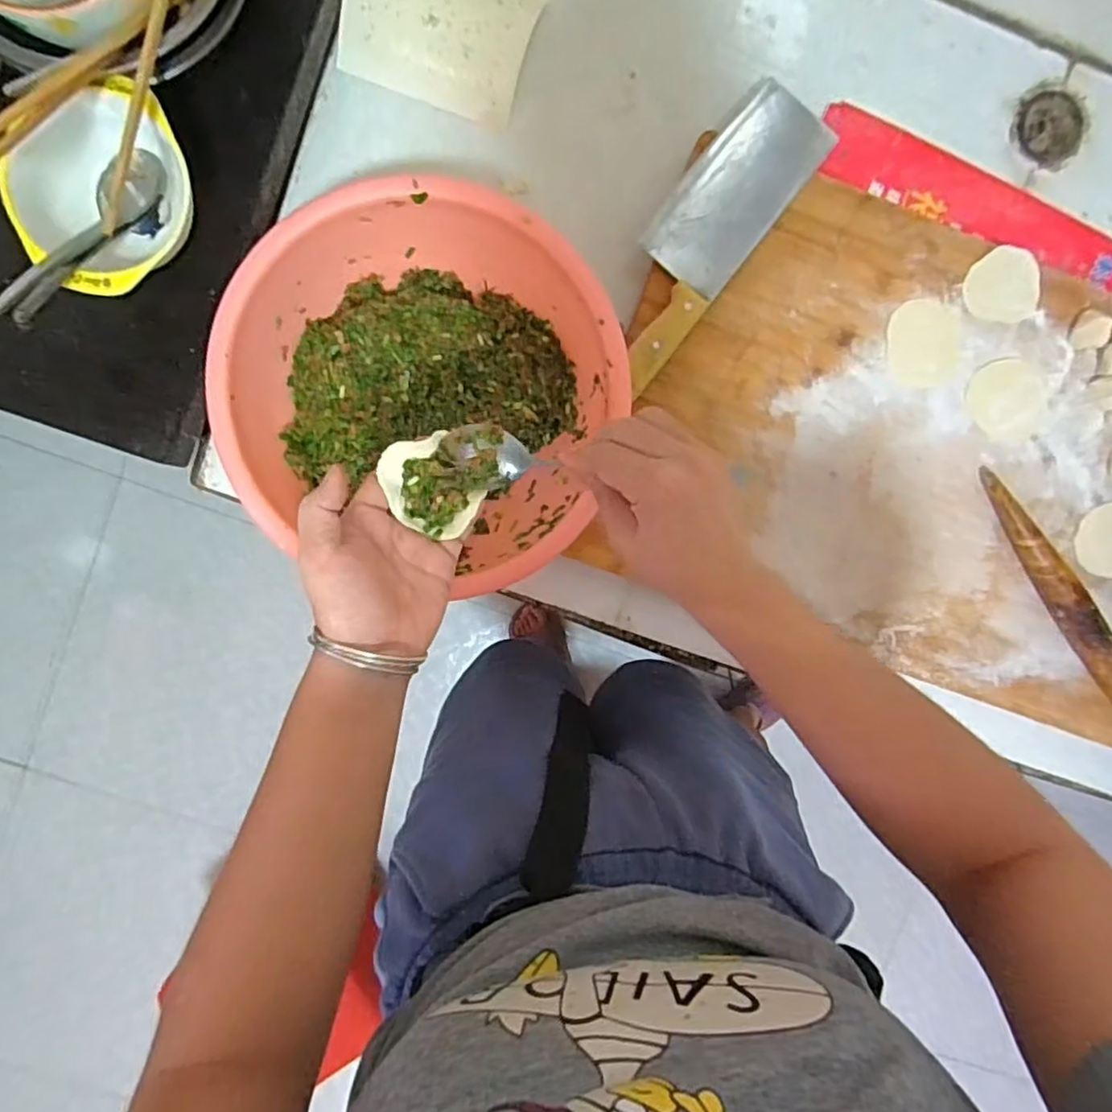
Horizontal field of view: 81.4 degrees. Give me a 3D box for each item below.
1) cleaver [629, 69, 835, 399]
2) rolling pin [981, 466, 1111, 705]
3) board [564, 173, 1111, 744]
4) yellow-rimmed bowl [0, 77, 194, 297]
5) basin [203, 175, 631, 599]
[{"bbox_3d":[0.121,-0.266,0.533,0.080,0.020,0.266,38,91,-5],"label":"cleaver"},{"bbox_3d":[0.468,0.065,0.563,0.033,0.027,0.326,-38,95,0],"label":"rolling pin"},{"bbox_3d":[0.335,-0.081,0.554,0.550,0.029,0.360,19,93,-4],"label":"board"},{"bbox_3d":[-0.304,-0.247,0.450,0.099,0.074,0.131,34,92,-5],"label":"yellow-rimmed bowl"},{"bbox_3d":[-0.102,-0.131,0.498,0.277,0.095,0.256,0,94,-3],"label":"basin"}]

